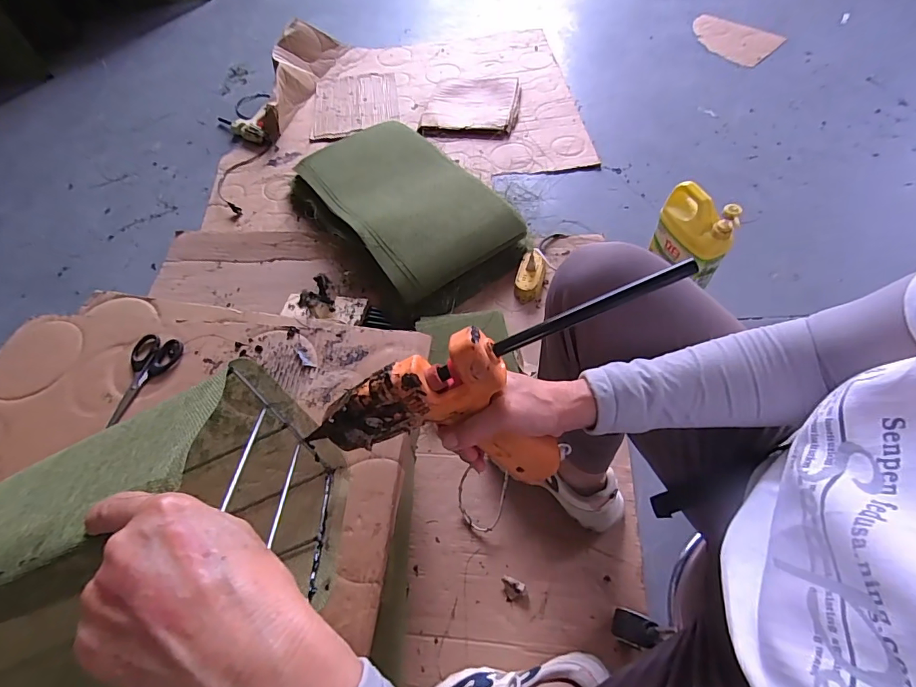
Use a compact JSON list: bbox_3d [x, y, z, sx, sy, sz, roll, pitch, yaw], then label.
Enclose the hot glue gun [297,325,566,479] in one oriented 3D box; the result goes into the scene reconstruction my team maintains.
[{"bbox_3d":[-0.014,0.051,0.366,0.193,0.125,0.067,4,59,7],"label":"hot glue gun"}]

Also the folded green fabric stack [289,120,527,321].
[{"bbox_3d":[-0.153,-0.353,1.138,0.378,0.102,0.635,-35,62,-16],"label":"folded green fabric stack"}]

